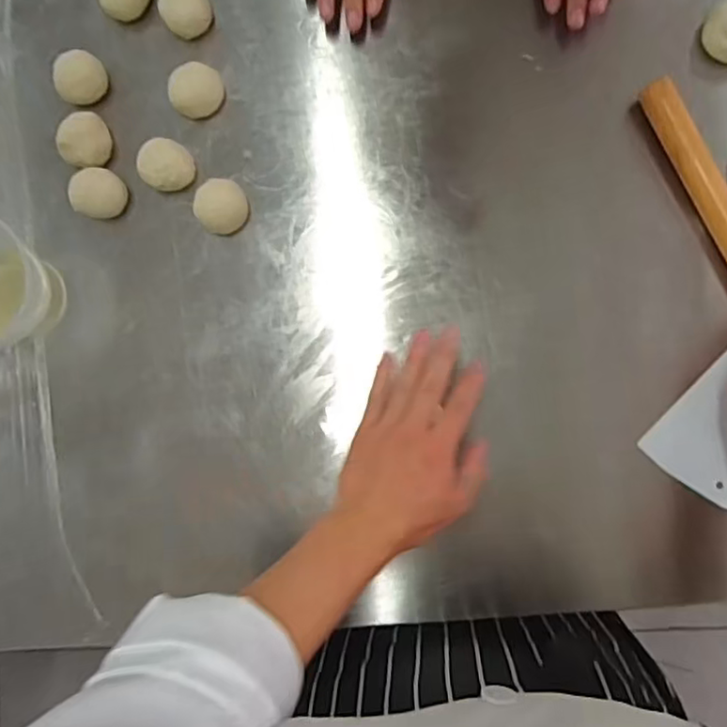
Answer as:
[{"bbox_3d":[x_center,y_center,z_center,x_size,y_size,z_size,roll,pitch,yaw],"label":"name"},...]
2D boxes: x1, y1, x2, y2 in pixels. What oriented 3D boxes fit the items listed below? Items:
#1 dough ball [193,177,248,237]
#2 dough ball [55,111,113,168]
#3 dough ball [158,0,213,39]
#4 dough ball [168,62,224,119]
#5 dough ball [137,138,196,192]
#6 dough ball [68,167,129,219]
[{"bbox_3d":[-0.126,-0.141,0.545,0.043,0.026,0.047,0,88,5],"label":"dough ball"},{"bbox_3d":[-0.253,-0.203,0.558,0.040,0.034,0.048,38,90,6],"label":"dough ball"},{"bbox_3d":[-0.162,-0.323,0.555,0.045,0.034,0.037,-32,85,2],"label":"dough ball"},{"bbox_3d":[-0.152,-0.247,0.554,0.043,0.030,0.043,0,88,5],"label":"dough ball"},{"bbox_3d":[-0.179,-0.180,0.549,0.045,0.035,0.044,0,86,4],"label":"dough ball"},{"bbox_3d":[-0.239,-0.153,0.553,0.050,0.032,0.045,28,89,5],"label":"dough ball"}]

